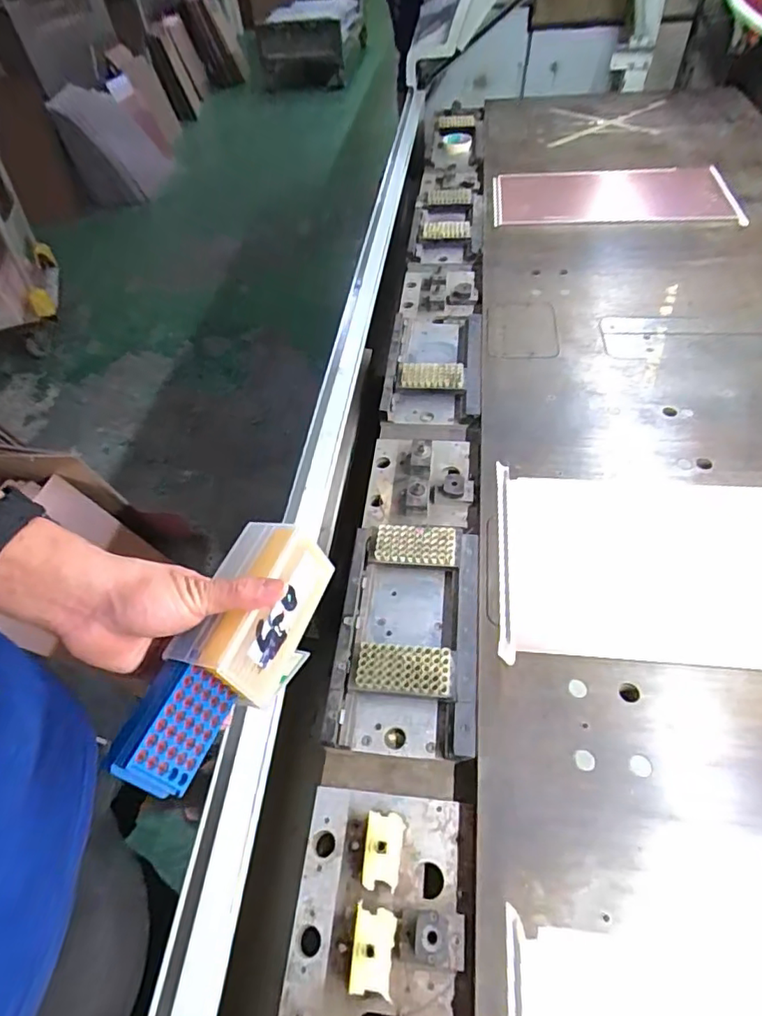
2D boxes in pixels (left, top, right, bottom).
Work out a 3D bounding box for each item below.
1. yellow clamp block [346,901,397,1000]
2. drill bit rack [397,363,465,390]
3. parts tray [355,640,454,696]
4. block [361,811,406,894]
[{"bbox_3d":[-0.006,0.378,0.473,0.034,0.031,0.059,2,53,7],"label":"yellow clamp block"},{"bbox_3d":[0.082,-0.217,0.911,0.107,0.023,0.045,2,53,7],"label":"drill bit rack"},{"bbox_3d":[0.025,0.178,0.607,0.100,0.021,0.050,2,53,7],"label":"parts tray"},{"bbox_3d":[0.003,0.321,0.517,0.035,0.033,0.060,3,53,8],"label":"block"}]

